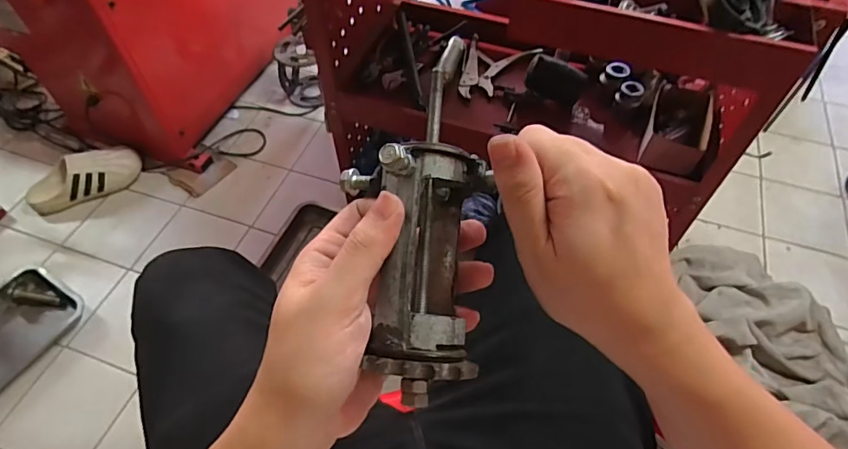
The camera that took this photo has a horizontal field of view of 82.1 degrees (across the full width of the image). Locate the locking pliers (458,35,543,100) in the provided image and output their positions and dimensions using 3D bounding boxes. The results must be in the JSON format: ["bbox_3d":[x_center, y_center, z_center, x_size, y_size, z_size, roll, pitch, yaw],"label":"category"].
[{"bbox_3d":[0.126,-0.310,0.954,0.140,0.023,0.166,26,58,17],"label":"locking pliers"}]

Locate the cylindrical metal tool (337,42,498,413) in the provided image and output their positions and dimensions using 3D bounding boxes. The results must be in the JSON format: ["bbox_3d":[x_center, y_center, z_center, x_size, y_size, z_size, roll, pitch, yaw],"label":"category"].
[{"bbox_3d":[-0.006,-0.006,0.240,0.069,0.065,0.174,4,74,2],"label":"cylindrical metal tool"}]

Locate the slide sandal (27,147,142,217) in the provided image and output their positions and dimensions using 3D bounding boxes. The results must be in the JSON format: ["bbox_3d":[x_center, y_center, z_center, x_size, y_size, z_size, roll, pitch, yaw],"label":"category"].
[{"bbox_3d":[-0.853,-0.115,1.217,0.265,0.094,0.091,-21,57,-15],"label":"slide sandal"}]

